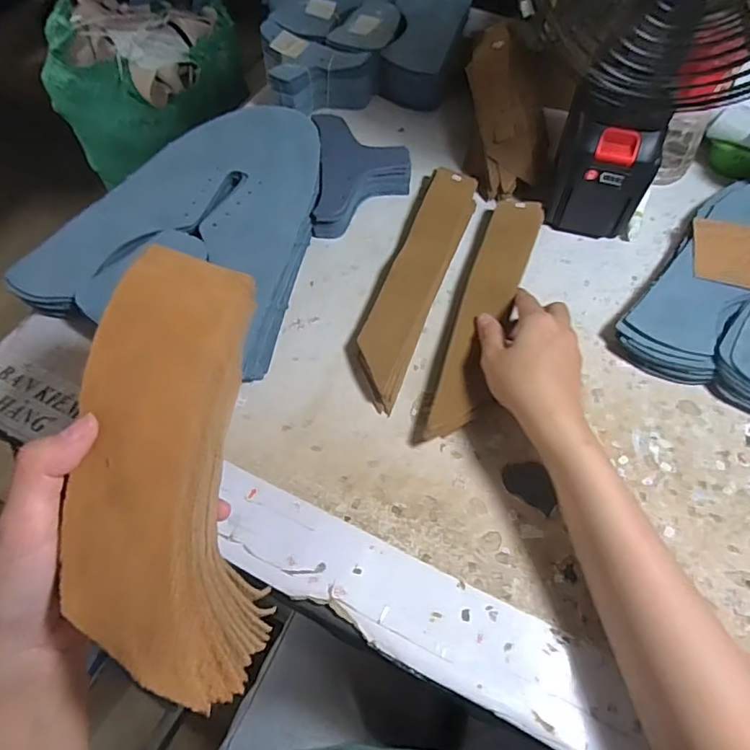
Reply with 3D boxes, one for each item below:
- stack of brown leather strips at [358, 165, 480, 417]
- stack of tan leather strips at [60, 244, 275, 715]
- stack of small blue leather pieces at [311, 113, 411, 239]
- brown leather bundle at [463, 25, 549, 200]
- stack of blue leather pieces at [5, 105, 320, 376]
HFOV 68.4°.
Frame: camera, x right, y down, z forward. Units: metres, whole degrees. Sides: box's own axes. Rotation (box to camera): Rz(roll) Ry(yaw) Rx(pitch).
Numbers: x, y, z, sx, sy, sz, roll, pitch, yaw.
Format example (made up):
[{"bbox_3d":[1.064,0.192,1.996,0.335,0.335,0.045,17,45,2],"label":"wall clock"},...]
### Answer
[{"bbox_3d":[0.037,-0.086,0.469,0.044,0.027,0.248,17,61,9],"label":"stack of brown leather strips"},{"bbox_3d":[-0.093,0.033,0.252,0.068,0.066,0.205,-5,71,-4],"label":"stack of tan leather strips"},{"bbox_3d":[-0.012,-0.194,0.530,0.089,0.026,0.136,-1,60,-1],"label":"stack of small blue leather pieces"},{"bbox_3d":[0.125,-0.270,0.538,0.067,0.068,0.197,2,59,0],"label":"brown leather bundle"},{"bbox_3d":[-0.145,-0.145,0.488,0.204,0.027,0.270,17,61,9],"label":"stack of blue leather pieces"}]

